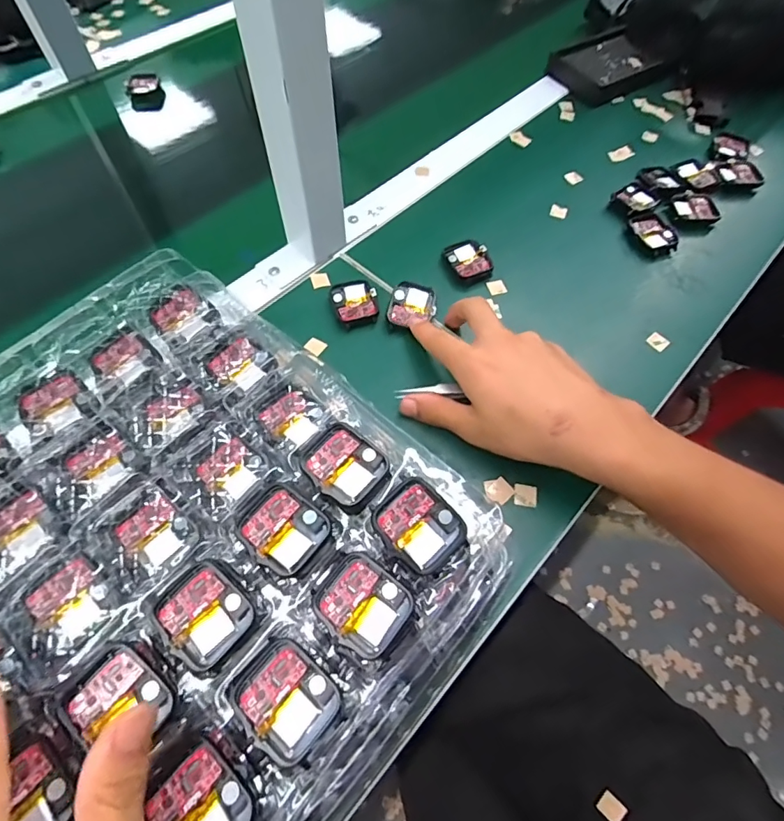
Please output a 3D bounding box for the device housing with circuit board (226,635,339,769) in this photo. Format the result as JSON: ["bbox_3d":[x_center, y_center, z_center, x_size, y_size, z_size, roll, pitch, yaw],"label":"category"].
[{"bbox_3d":[-0.048,0.127,0.212,0.045,0.005,0.038,39,67,19],"label":"device housing with circuit board"}]

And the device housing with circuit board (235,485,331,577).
[{"bbox_3d":[-0.058,0.061,0.249,0.043,0.006,0.036,35,66,17],"label":"device housing with circuit board"}]

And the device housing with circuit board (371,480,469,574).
[{"bbox_3d":[0.014,0.060,0.247,0.037,0.011,0.043,-36,68,-19],"label":"device housing with circuit board"}]

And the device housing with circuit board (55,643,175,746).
[{"bbox_3d":[-0.124,0.130,0.214,0.043,0.006,0.036,35,66,17],"label":"device housing with circuit board"}]

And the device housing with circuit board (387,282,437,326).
[{"bbox_3d":[0.017,-0.091,0.404,0.039,0.011,0.041,3,61,1],"label":"device housing with circuit board"}]

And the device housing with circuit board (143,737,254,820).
[{"bbox_3d":[-0.081,0.163,0.196,0.042,0.007,0.036,38,67,18],"label":"device housing with circuit board"}]

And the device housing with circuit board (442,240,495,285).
[{"bbox_3d":[0.070,-0.135,0.438,0.036,0.014,0.047,-21,63,-12],"label":"device housing with circuit board"}]

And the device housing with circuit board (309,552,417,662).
[{"bbox_3d":[-0.015,0.094,0.233,0.044,0.006,0.038,40,67,19],"label":"device housing with circuit board"}]

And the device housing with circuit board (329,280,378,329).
[{"bbox_3d":[-0.032,-0.093,0.409,0.036,0.008,0.045,-19,63,-11],"label":"device housing with circuit board"}]

